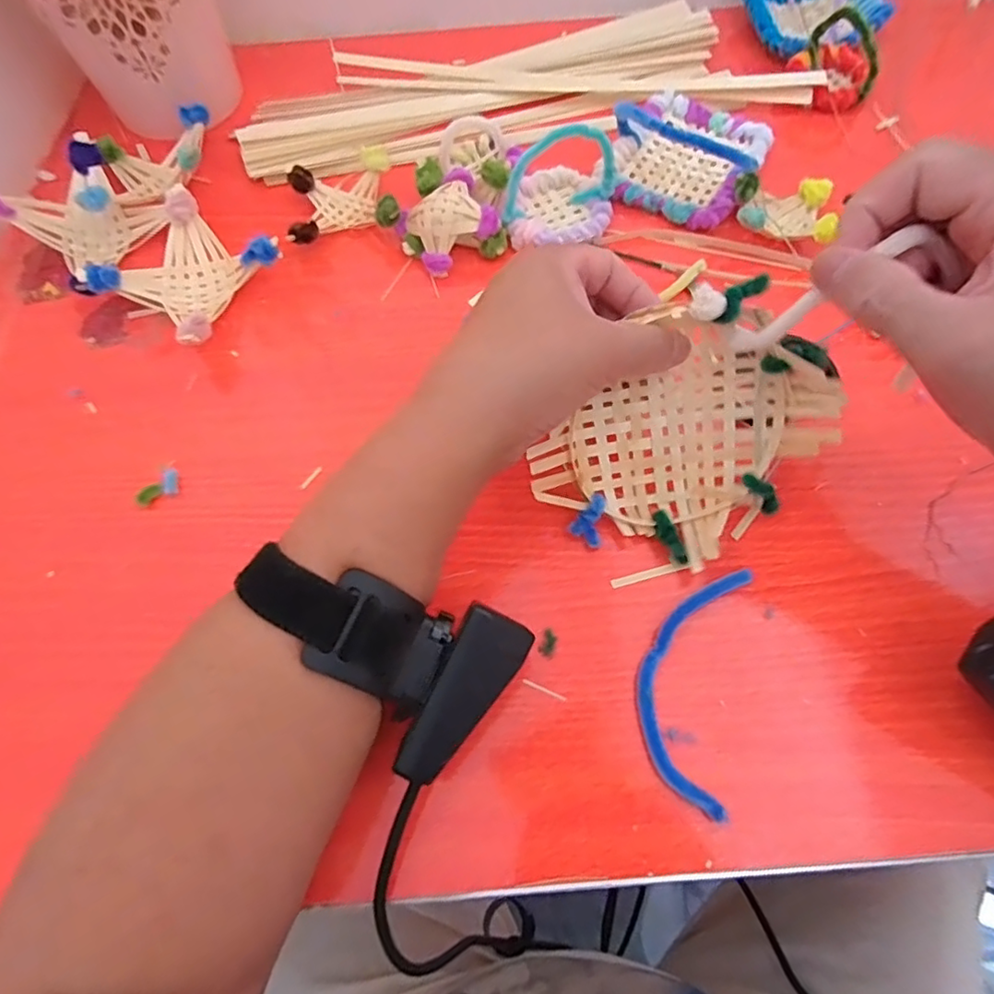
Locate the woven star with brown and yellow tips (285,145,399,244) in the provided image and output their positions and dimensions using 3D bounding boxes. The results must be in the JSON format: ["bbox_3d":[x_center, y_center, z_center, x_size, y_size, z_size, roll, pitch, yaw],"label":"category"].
[{"bbox_3d":[-0.099,-0.192,0.384,0.069,0.027,0.064,-8,66,-1],"label":"woven star with brown and yellow tips"}]

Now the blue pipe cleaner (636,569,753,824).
[{"bbox_3d":[0.086,0.079,0.264,0.043,0.009,0.107,13,67,8],"label":"blue pipe cleaner"}]

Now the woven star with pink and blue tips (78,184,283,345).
[{"bbox_3d":[-0.185,-0.136,0.360,0.088,0.035,0.087,28,70,14],"label":"woven star with pink and blue tips"}]

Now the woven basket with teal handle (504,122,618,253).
[{"bbox_3d":[0.041,-0.196,0.364,0.064,0.054,0.075,13,67,8],"label":"woven basket with teal handle"}]

